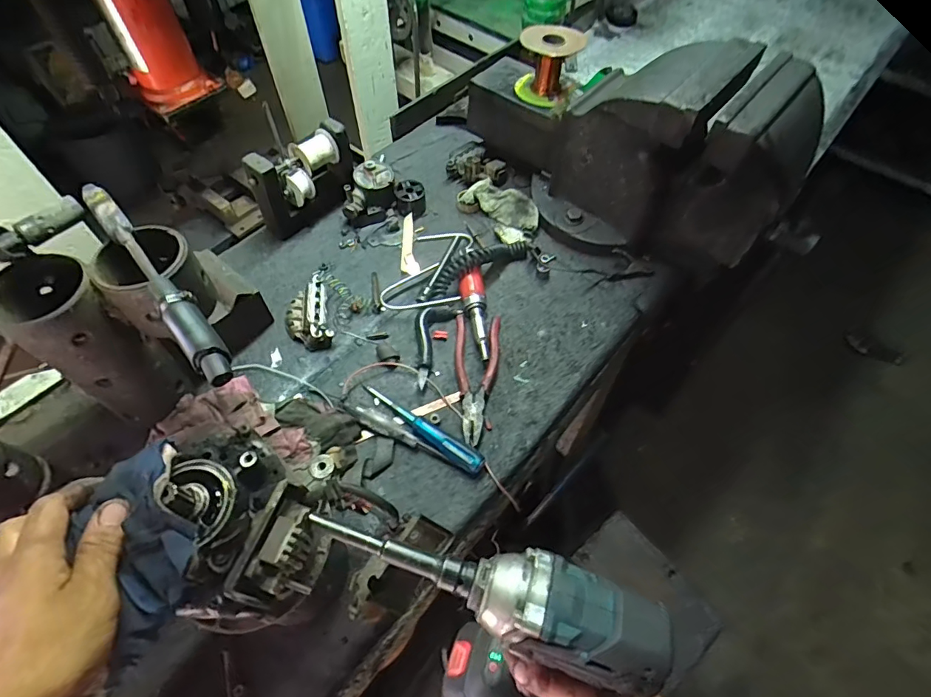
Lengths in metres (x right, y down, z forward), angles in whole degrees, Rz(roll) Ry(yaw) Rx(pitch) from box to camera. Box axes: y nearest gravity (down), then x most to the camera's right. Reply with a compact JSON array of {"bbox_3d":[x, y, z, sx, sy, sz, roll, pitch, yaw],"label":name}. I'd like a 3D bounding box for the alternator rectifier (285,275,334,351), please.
[{"bbox_3d":[-0.230,-0.050,0.685,0.067,0.035,0.112,-13,59,-9],"label":"alternator rectifier"}]

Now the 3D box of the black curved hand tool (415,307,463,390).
[{"bbox_3d":[-0.056,-0.013,0.680,0.055,0.020,0.134,21,60,12],"label":"black curved hand tool"}]

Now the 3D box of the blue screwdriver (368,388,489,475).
[{"bbox_3d":[-0.056,0.105,0.612,0.182,0.025,0.025,31,63,17],"label":"blue screwdriver"}]

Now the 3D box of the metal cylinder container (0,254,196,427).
[{"bbox_3d":[-0.405,-0.006,0.526,0.080,0.198,0.108,-40,67,-22],"label":"metal cylinder container"}]

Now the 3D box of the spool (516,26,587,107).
[{"bbox_3d":[0.130,-0.439,0.739,0.094,0.084,0.089,0,58,-1],"label":"spool"}]

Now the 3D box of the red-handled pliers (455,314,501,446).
[{"bbox_3d":[0.016,0.038,0.655,0.062,0.017,0.192,2,58,1],"label":"red-handled pliers"}]

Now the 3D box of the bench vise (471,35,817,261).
[{"bbox_3d":[0.242,-0.313,0.710,0.202,0.263,0.493,-30,63,-18],"label":"bench vise"}]

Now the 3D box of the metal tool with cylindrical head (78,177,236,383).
[{"bbox_3d":[-0.283,-0.067,0.433,0.030,0.033,0.257,-36,65,-21],"label":"metal tool with cylindrical head"}]

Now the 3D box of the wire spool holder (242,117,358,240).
[{"bbox_3d":[-0.253,-0.267,0.751,0.172,0.143,0.064,-40,67,-22],"label":"wire spool holder"}]

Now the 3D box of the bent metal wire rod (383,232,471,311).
[{"bbox_3d":[-0.059,-0.127,0.739,0.120,0.031,0.163,8,58,4],"label":"bent metal wire rod"}]

